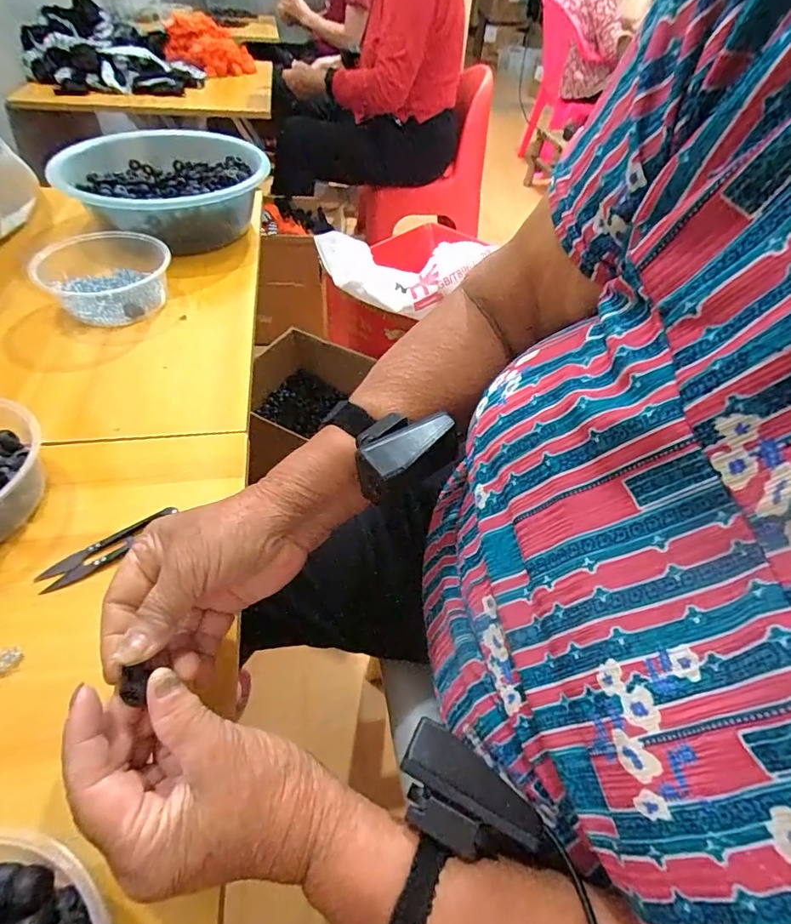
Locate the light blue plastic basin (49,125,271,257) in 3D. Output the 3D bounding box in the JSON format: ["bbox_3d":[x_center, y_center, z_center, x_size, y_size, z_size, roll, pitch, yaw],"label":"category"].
[{"bbox_3d":[-0.323,-0.388,0.676,0.270,0.087,0.260,-2,47,-8],"label":"light blue plastic basin"}]

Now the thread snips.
[{"bbox_3d":[-0.218,0.066,0.359,0.099,0.010,0.023,-25,54,-26],"label":"thread snips"}]

